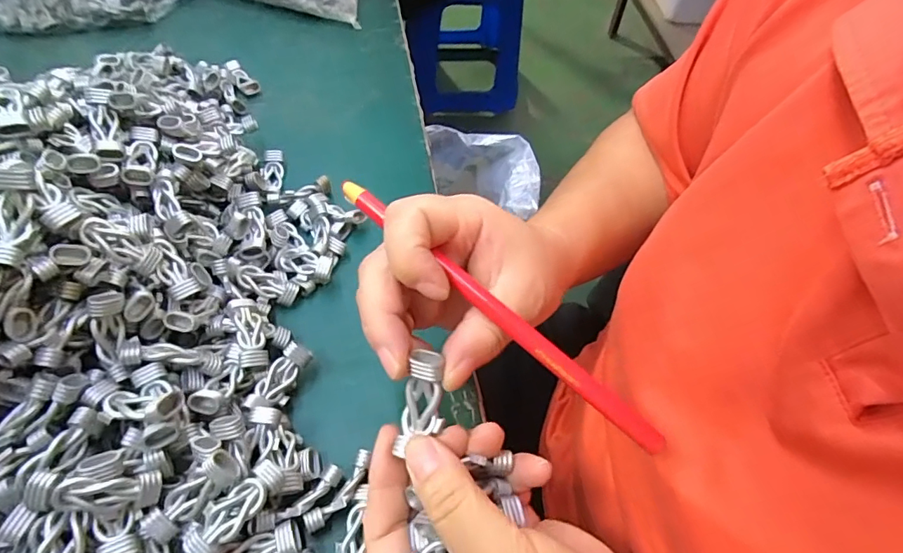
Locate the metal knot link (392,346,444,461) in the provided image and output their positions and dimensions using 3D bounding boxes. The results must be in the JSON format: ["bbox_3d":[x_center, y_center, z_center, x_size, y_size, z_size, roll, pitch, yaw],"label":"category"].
[{"bbox_3d":[-0.011,0.051,0.193,0.017,0.039,0.011,13,13,5],"label":"metal knot link"}]

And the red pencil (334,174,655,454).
[{"bbox_3d":[0.014,0.010,0.197,0.165,0.007,0.008,40,63,14],"label":"red pencil"}]

